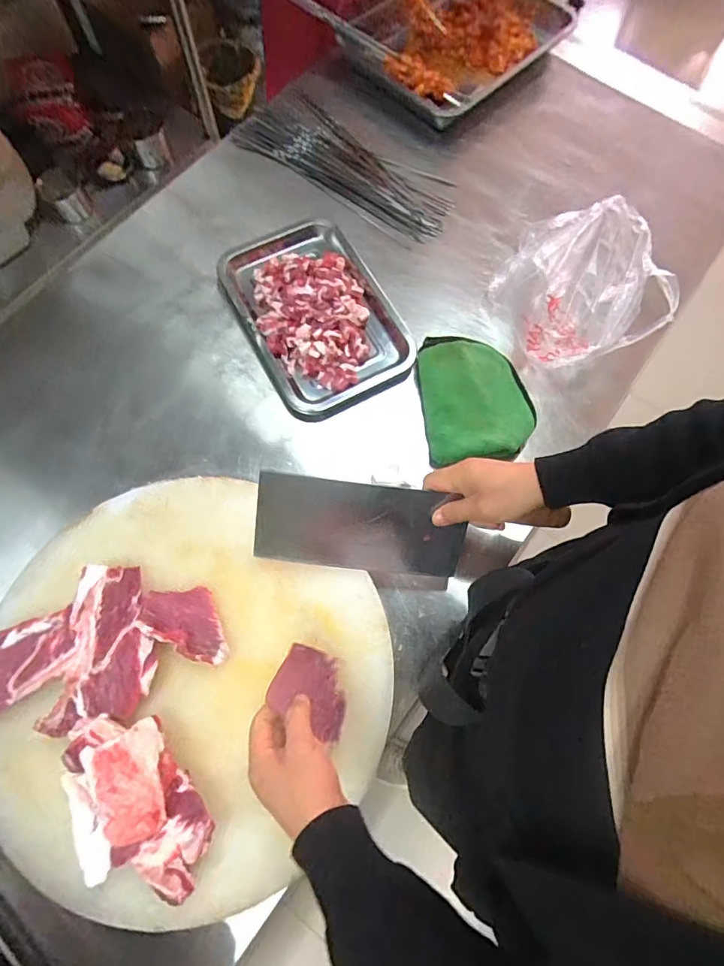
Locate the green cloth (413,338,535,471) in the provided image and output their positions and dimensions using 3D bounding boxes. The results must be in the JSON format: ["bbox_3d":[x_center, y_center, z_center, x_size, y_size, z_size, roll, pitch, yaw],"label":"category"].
[{"bbox_3d":[0.158,-0.120,0.666,0.143,0.037,0.179,-3,73,-3],"label":"green cloth"}]

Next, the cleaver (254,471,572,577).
[{"bbox_3d":[0.049,0.050,0.537,0.332,0.027,0.112,6,117,-2],"label":"cleaver"}]

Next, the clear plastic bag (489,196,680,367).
[{"bbox_3d":[0.326,-0.288,0.702,0.229,0.093,0.234,-11,74,-5],"label":"clear plastic bag"}]

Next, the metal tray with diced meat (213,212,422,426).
[{"bbox_3d":[-0.074,-0.265,0.704,0.223,0.043,0.330,-28,76,-10],"label":"metal tray with diced meat"}]

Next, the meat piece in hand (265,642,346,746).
[{"bbox_3d":[-0.051,0.217,0.487,0.082,0.020,0.078,19,34,-13],"label":"meat piece in hand"}]

